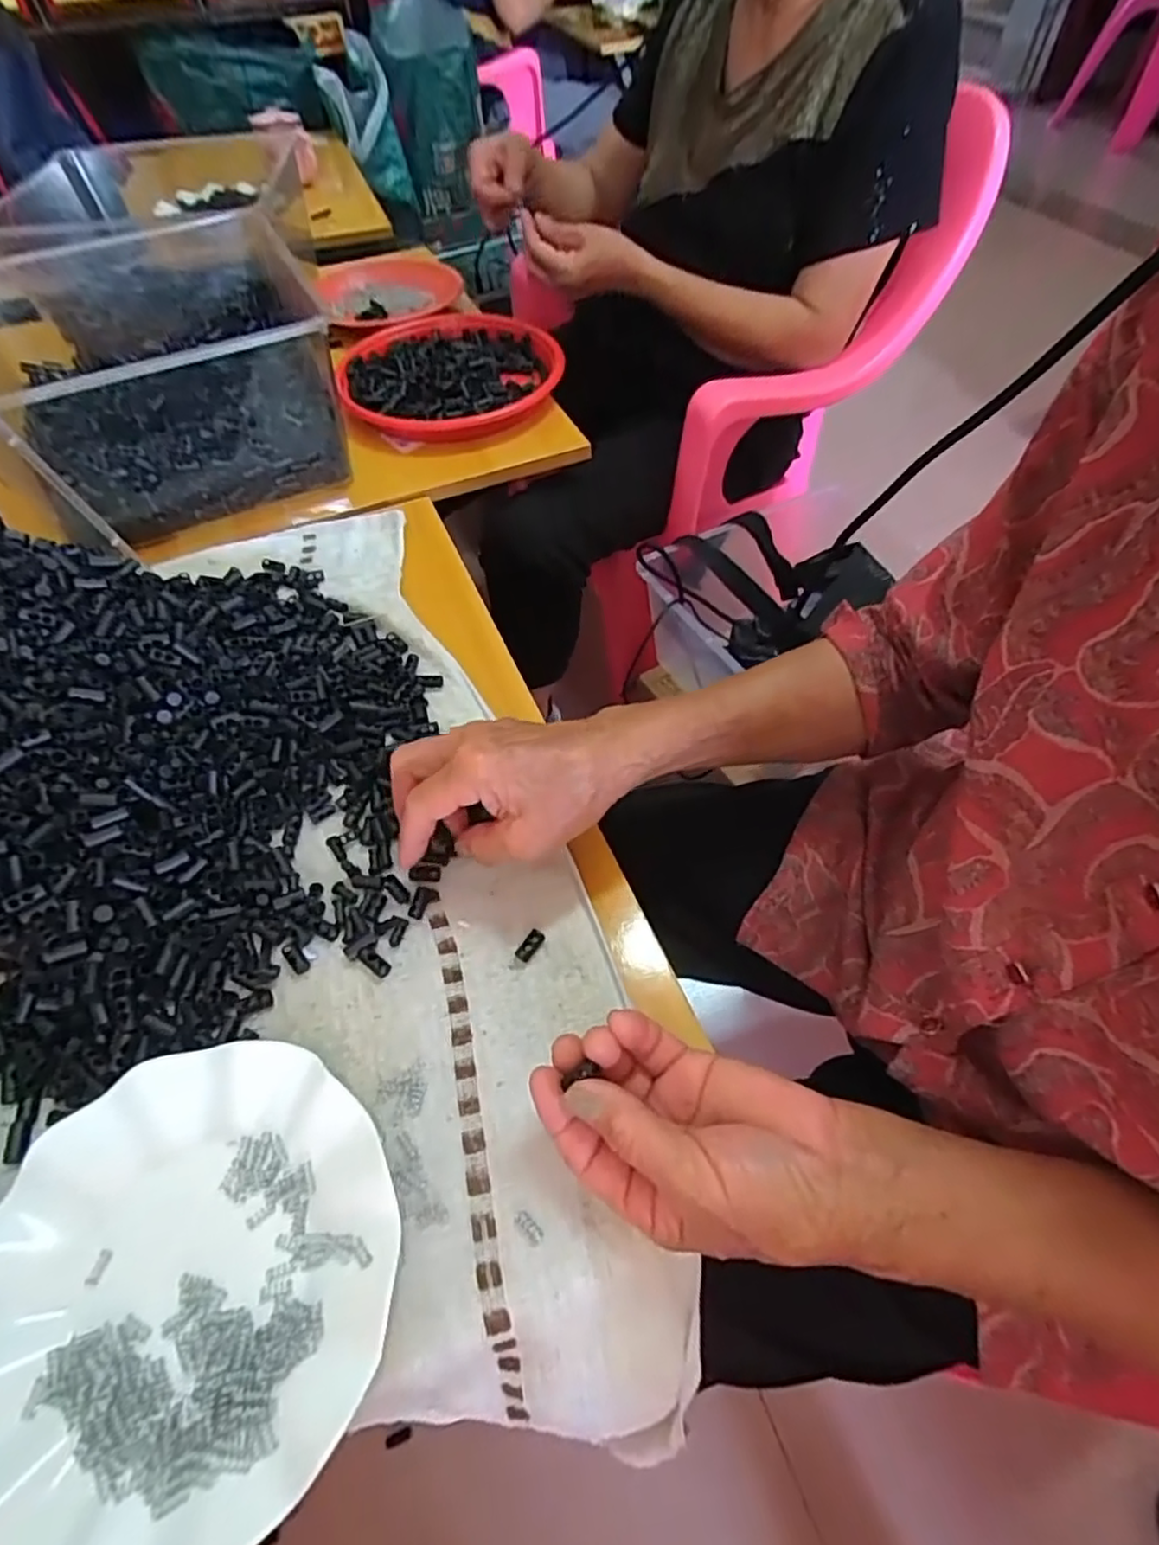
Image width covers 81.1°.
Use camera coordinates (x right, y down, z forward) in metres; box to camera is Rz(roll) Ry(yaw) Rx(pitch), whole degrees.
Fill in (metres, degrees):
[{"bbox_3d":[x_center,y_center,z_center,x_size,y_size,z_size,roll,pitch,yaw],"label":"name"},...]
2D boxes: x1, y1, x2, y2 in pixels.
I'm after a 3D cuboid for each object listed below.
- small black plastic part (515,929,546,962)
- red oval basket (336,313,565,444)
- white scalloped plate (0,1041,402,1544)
[{"bbox_3d":[-0.028,0.098,0.385,0.009,0.005,0.020,32,61,22],"label":"small black plastic part"},{"bbox_3d":[-0.143,-0.443,0.753,0.237,0.033,0.251,-12,55,-8],"label":"red oval basket"},{"bbox_3d":[-0.173,0.221,0.294,0.181,0.019,0.179,0,54,1],"label":"white scalloped plate"}]

